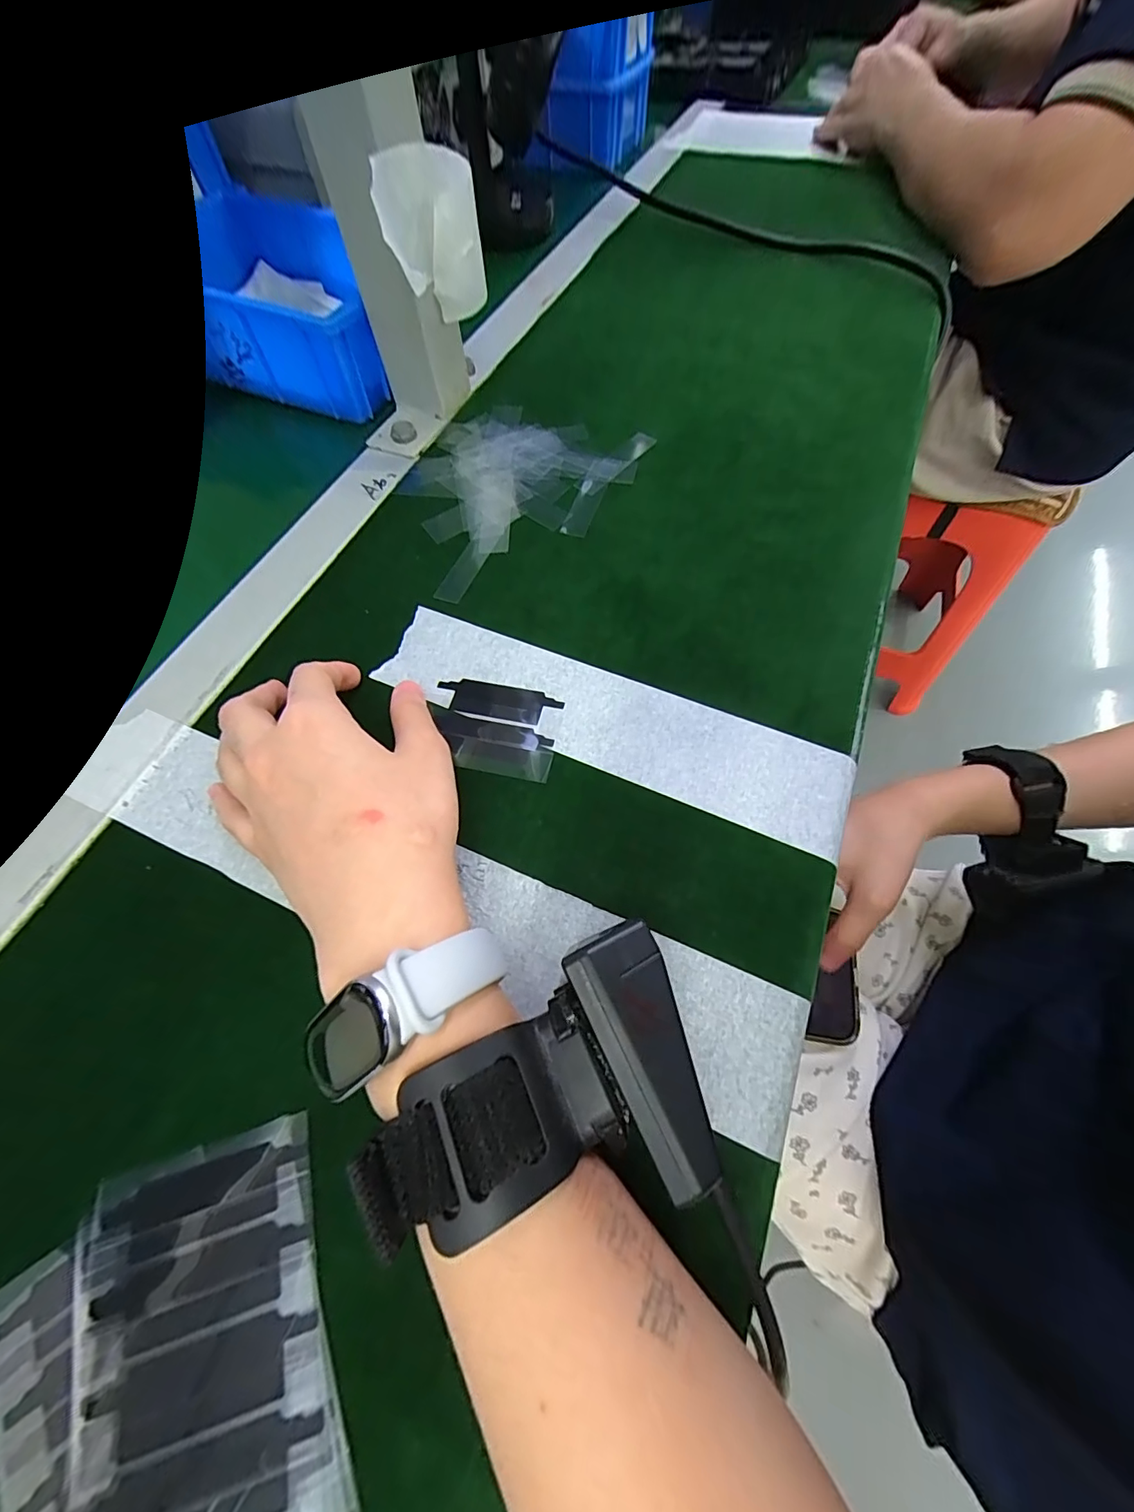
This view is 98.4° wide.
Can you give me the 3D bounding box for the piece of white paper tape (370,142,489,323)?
[{"bbox_3d":[-0.071,-0.278,0.268,0.048,0.067,0.043,-8,64,-1],"label":"piece of white paper tape"}]

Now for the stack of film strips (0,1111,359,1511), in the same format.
[{"bbox_3d":[-0.122,0.188,0.143,0.103,0.004,0.111,-21,65,-8],"label":"stack of film strips"}]

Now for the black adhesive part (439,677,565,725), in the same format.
[{"bbox_3d":[-0.034,-0.028,0.242,0.061,0.004,0.019,12,65,8],"label":"black adhesive part"}]

